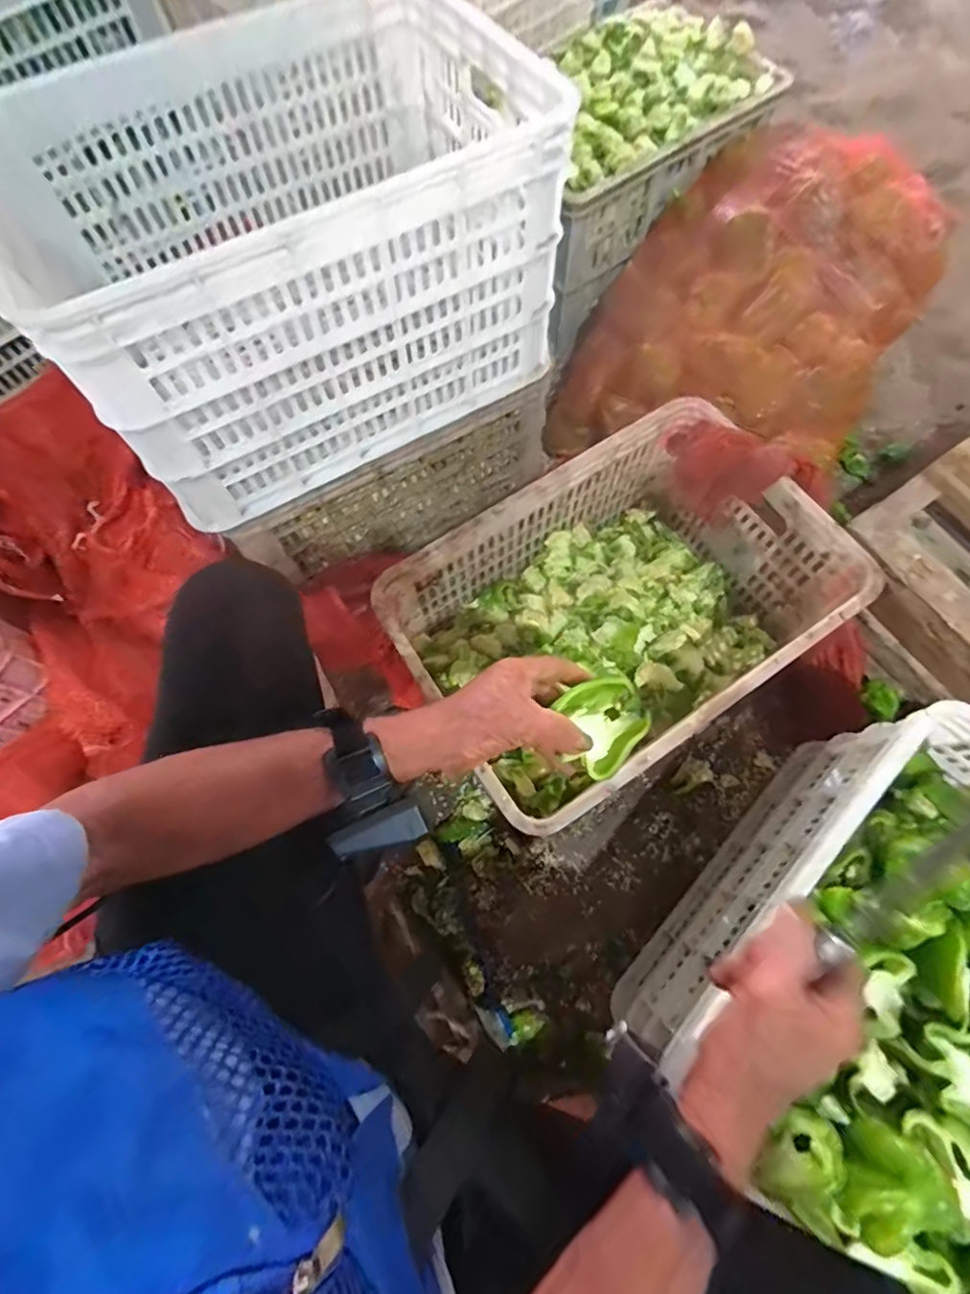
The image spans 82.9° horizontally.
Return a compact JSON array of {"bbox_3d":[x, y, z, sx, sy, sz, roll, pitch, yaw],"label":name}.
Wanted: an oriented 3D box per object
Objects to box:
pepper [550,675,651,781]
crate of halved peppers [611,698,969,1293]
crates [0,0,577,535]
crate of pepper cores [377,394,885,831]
[{"bbox_3d":[0.097,0.061,0.436,0.066,0.029,0.067,-30,74,-8],"label":"pepper"},{"bbox_3d":[0.461,0.369,0.625,0.352,0.320,0.509,43,78,13],"label":"crate of halved peppers"},{"bbox_3d":[-0.213,-0.452,0.636,0.518,0.282,0.376,-33,74,-9],"label":"crates"},{"bbox_3d":[0.172,-0.043,0.756,0.533,0.216,0.357,-33,74,-9],"label":"crate of pepper cores"}]

